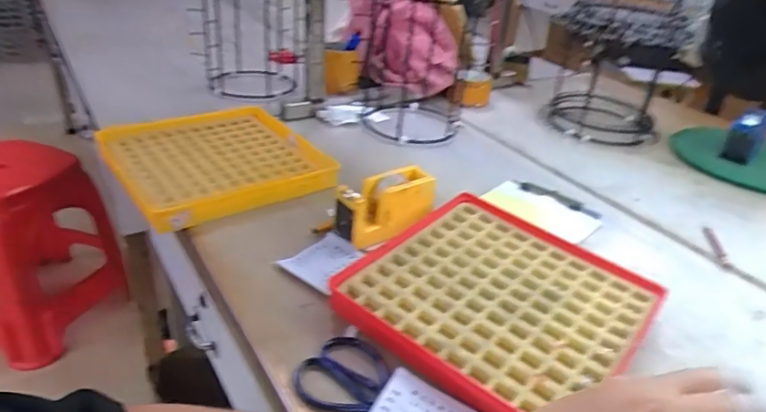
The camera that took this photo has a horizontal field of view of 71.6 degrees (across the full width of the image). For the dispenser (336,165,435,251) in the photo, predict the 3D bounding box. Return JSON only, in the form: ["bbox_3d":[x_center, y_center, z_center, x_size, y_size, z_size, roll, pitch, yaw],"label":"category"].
[{"bbox_3d":[0.002,0.002,0.677,0.131,0.073,0.059,-9,34,-24],"label":"dispenser"}]

